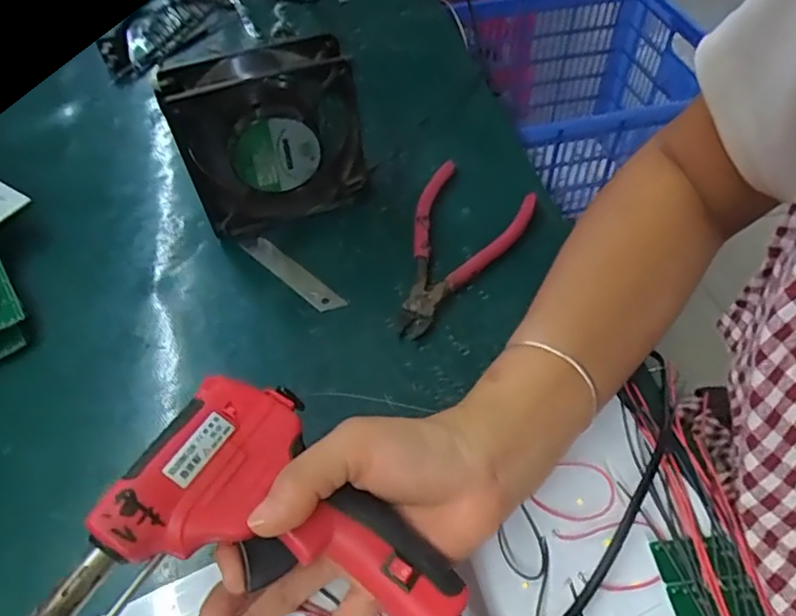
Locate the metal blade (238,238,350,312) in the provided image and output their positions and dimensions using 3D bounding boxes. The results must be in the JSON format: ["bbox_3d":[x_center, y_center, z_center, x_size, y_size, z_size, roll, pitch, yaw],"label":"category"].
[{"bbox_3d":[-0.077,-0.024,0.441,0.020,0.006,0.097,-39,57,-22],"label":"metal blade"}]

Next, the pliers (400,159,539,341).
[{"bbox_3d":[0.034,-0.042,0.434,0.081,0.020,0.151,24,58,22],"label":"pliers"}]

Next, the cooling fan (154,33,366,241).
[{"bbox_3d":[-0.091,-0.120,0.438,0.122,0.128,0.047,-15,52,-7],"label":"cooling fan"}]

